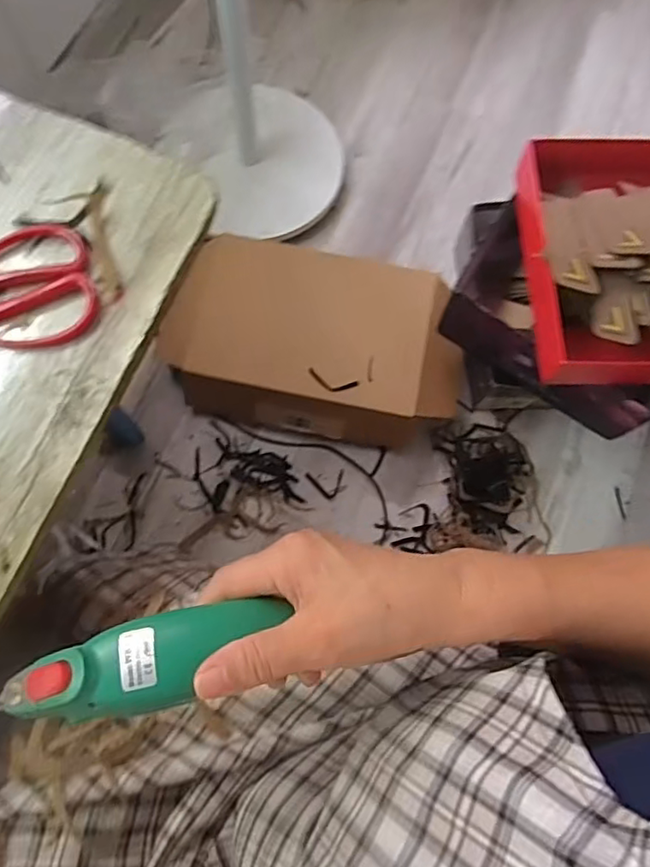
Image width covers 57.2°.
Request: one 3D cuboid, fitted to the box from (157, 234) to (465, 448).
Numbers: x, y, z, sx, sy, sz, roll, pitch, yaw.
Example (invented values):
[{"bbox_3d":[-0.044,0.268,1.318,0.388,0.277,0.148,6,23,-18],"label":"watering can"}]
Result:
[{"bbox_3d":[0.001,-0.142,0.974,0.441,0.123,0.288,10,73,1],"label":"box"}]

